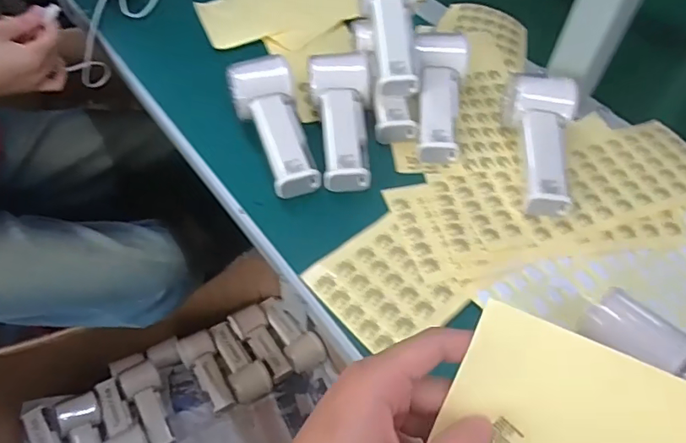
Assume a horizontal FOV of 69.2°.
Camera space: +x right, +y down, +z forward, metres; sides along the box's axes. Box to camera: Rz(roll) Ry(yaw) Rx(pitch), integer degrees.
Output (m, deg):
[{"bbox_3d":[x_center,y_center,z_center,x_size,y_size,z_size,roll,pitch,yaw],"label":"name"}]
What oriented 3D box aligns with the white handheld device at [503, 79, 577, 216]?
[{"bbox_3d":[0.185,-0.073,0.464,0.061,0.052,0.142,8,53,3],"label":"white handheld device"}]

